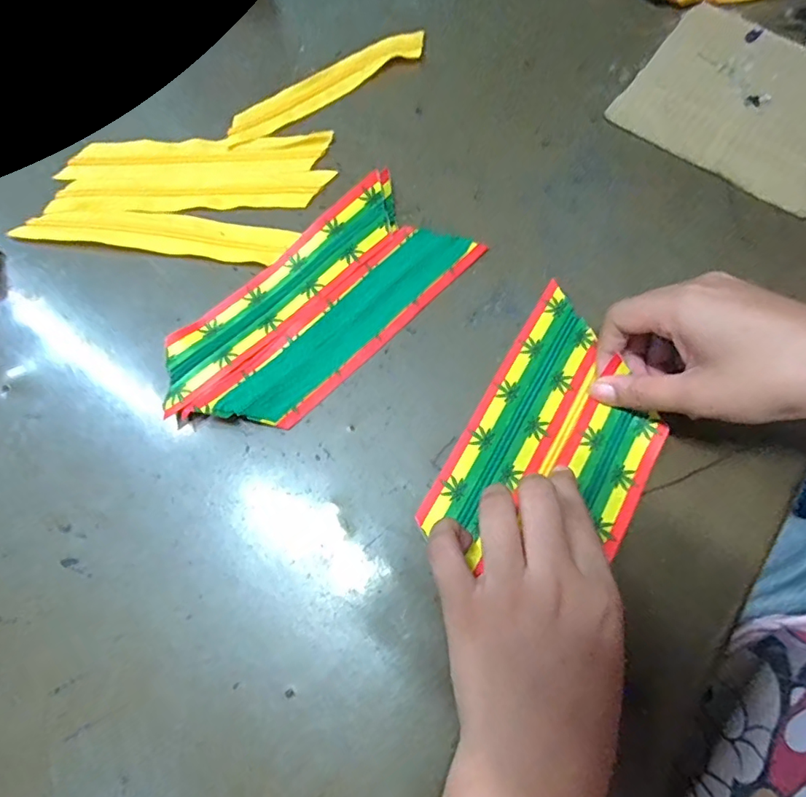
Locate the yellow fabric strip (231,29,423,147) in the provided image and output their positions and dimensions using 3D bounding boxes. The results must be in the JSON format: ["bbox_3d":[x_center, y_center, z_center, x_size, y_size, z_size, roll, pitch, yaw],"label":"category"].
[{"bbox_3d":[-0.053,-0.231,0.382,0.169,0.009,0.030,-33,73,-12],"label":"yellow fabric strip"}]

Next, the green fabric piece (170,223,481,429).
[{"bbox_3d":[-0.034,-0.045,0.309,0.046,0.012,0.188,43,75,14],"label":"green fabric piece"}]

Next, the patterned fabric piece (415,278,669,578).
[{"bbox_3d":[0.090,0.021,0.290,0.098,0.006,0.161,30,72,10],"label":"patterned fabric piece"}]

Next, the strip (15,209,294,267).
[{"bbox_3d":[-0.159,-0.108,0.334,0.174,0.004,0.029,7,70,2],"label":"strip"}]

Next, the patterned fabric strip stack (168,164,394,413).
[{"bbox_3d":[-0.070,-0.070,0.317,0.190,0.013,0.045,-43,76,-15],"label":"patterned fabric strip stack"}]

